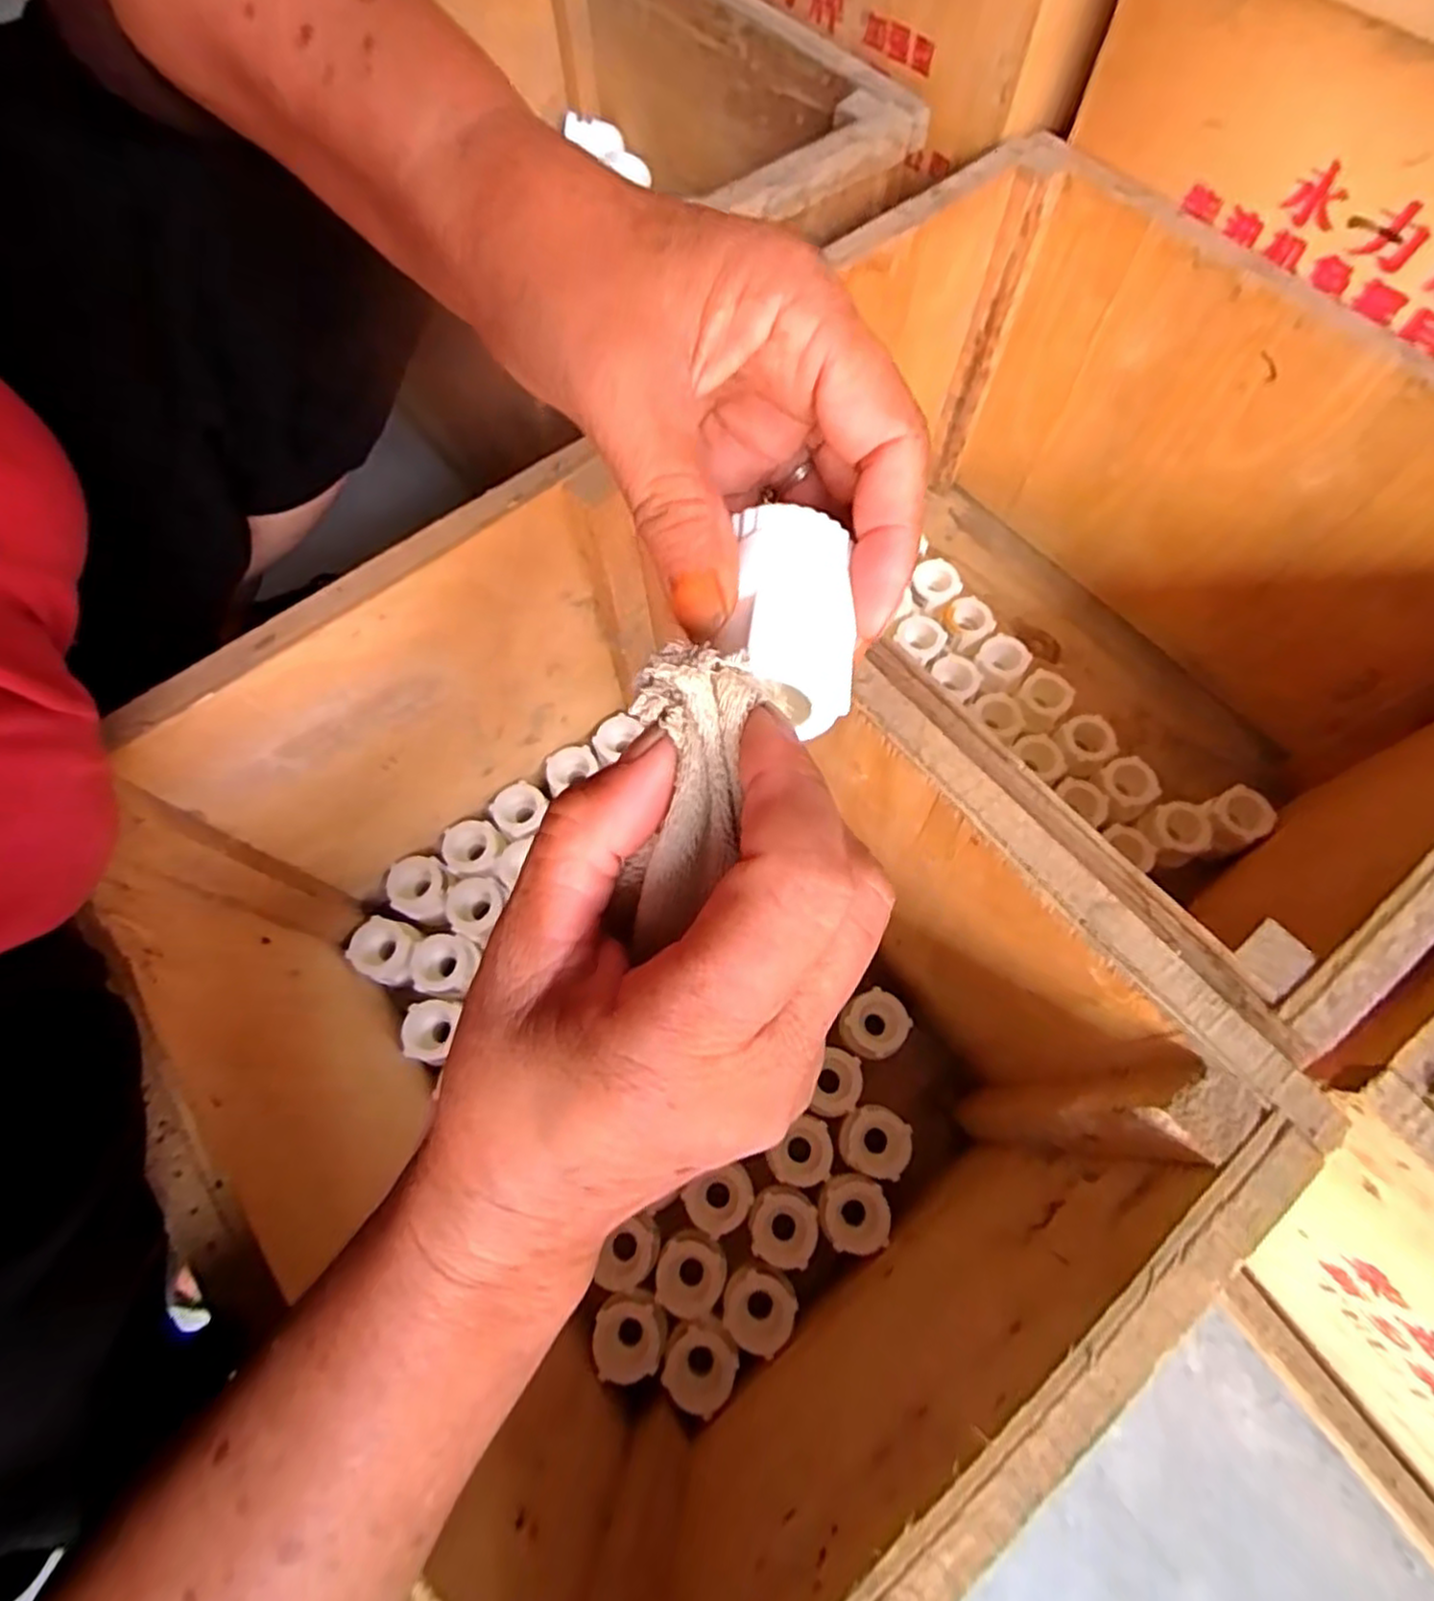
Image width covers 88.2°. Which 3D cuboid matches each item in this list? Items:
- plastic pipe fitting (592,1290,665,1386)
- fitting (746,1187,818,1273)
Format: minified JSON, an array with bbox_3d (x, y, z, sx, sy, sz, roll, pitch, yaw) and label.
[{"bbox_3d":[-0.048,0.293,0.407,0.037,0.024,0.039,6,69,3],"label":"plastic pipe fitting"},{"bbox_3d":[0.037,0.241,0.422,0.037,0.036,0.037,8,69,4],"label":"fitting"}]

